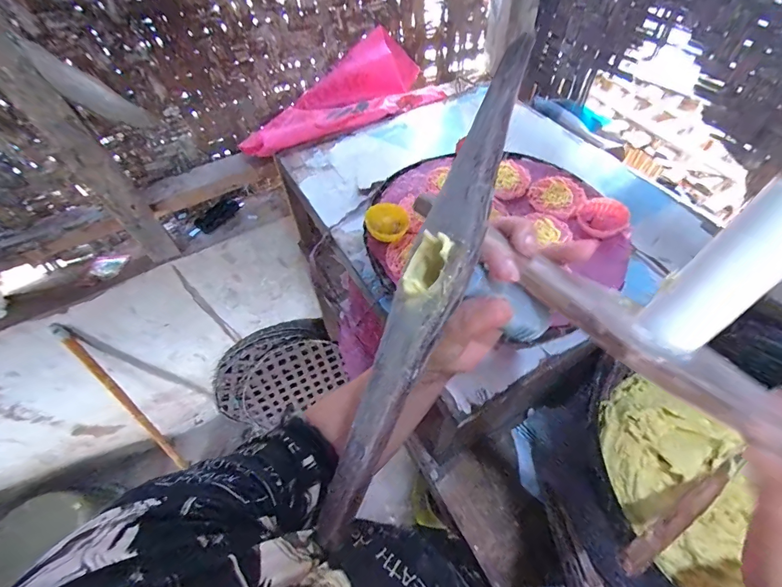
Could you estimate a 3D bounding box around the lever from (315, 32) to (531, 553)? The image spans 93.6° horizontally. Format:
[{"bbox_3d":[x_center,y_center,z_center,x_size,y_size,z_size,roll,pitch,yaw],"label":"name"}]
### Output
[{"bbox_3d":[0.021,-0.006,0.206,0.039,0.037,0.285,21,85,16],"label":"lever"}]

